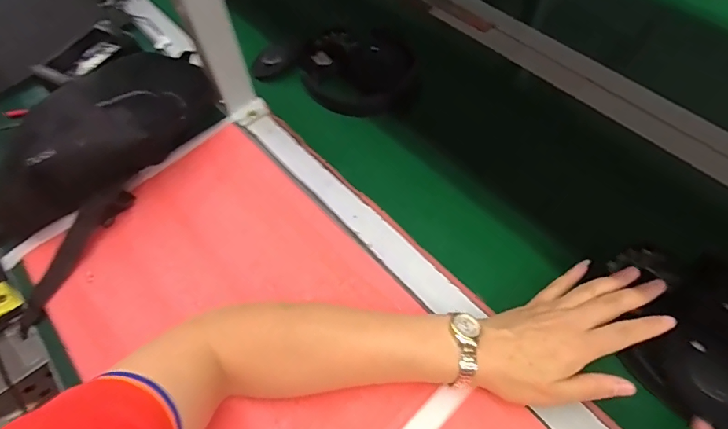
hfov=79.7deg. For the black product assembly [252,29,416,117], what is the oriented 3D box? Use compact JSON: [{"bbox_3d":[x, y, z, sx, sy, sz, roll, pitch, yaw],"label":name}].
[{"bbox_3d":[-0.038,-0.207,0.596,0.213,0.038,0.133,28,63,18],"label":"black product assembly"}]

